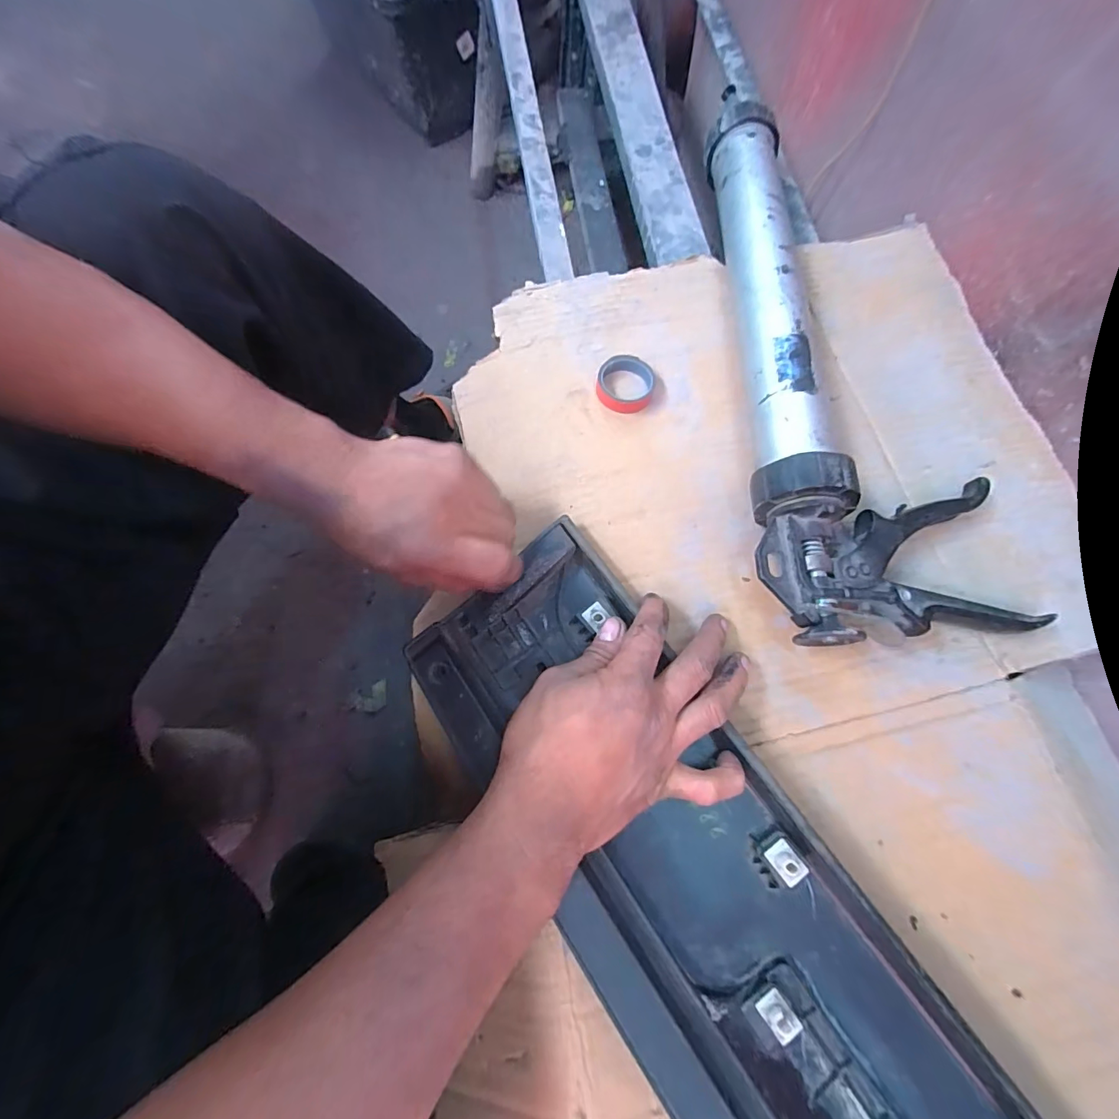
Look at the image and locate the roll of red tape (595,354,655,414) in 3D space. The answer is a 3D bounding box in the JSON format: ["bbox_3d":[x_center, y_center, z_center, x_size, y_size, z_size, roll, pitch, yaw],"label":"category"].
[{"bbox_3d":[0.052,-0.139,0.373,0.045,0.011,0.047,1,71,-2],"label":"roll of red tape"}]

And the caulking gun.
[{"bbox_3d":[0.228,-0.181,0.374,0.192,0.058,0.494,2,71,-1],"label":"caulking gun"}]

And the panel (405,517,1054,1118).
[{"bbox_3d":[0.123,0.238,0.230,0.144,0.030,0.585,-33,72,-12],"label":"panel"}]

